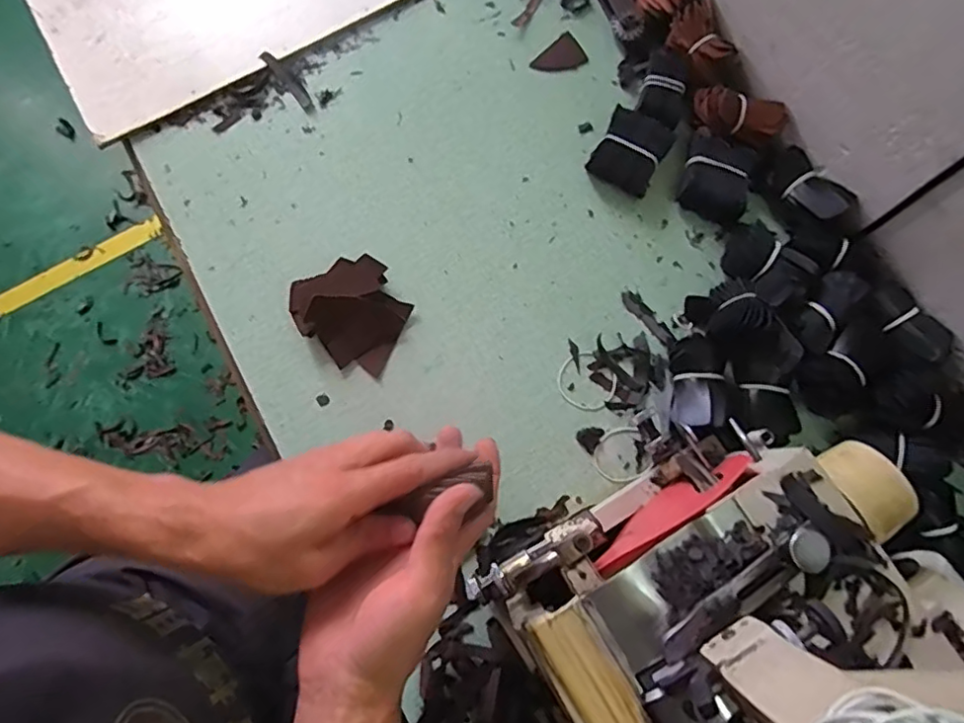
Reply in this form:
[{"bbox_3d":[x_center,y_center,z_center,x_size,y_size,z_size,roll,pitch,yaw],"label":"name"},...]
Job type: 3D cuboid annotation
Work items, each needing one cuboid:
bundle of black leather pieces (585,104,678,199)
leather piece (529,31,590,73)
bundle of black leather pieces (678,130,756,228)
[{"bbox_3d":[0.141,-0.197,0.553,0.060,0.029,0.070,30,81,5],"label":"bundle of black leather pieces"},{"bbox_3d":[0.078,-0.300,0.585,0.053,0.004,0.037,-40,83,-7],"label":"leather piece"},{"bbox_3d":[0.220,-0.172,0.549,0.064,0.032,0.071,21,81,3],"label":"bundle of black leather pieces"}]

